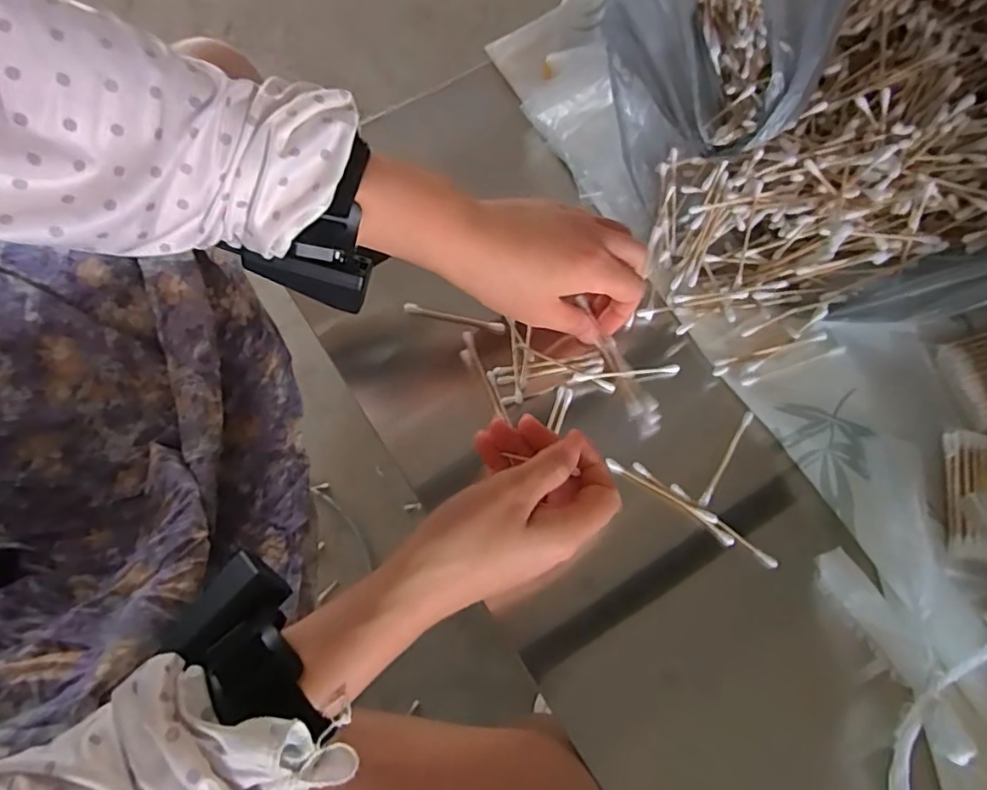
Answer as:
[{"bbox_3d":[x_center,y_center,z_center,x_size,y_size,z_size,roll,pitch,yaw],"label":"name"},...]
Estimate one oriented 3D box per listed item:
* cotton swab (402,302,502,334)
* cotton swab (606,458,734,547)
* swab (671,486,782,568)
[{"bbox_3d":[-0.028,-0.054,0.403,0.072,0.007,0.006,12,68,8],"label":"cotton swab"},{"bbox_3d":[0.105,0.064,0.349,0.084,0.007,0.007,33,72,16],"label":"cotton swab"},{"bbox_3d":[0.134,0.077,0.341,0.071,0.006,0.007,38,74,17],"label":"swab"}]

